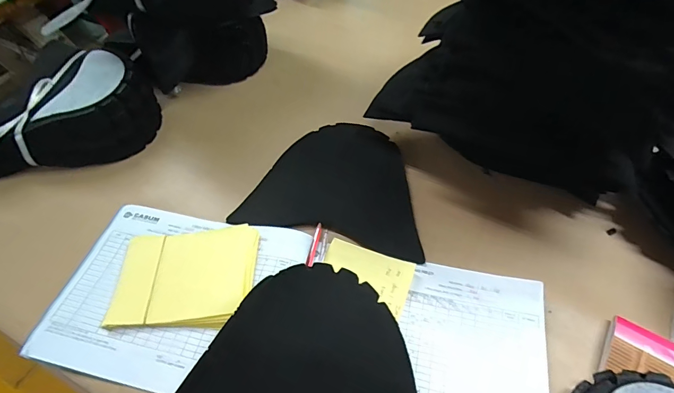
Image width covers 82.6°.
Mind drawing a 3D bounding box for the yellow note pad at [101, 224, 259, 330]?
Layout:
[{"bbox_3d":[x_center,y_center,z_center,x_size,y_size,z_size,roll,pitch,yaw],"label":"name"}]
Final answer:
[{"bbox_3d":[-0.183,0.096,0.466,0.164,0.024,0.121,-1,53,0],"label":"yellow note pad"}]

